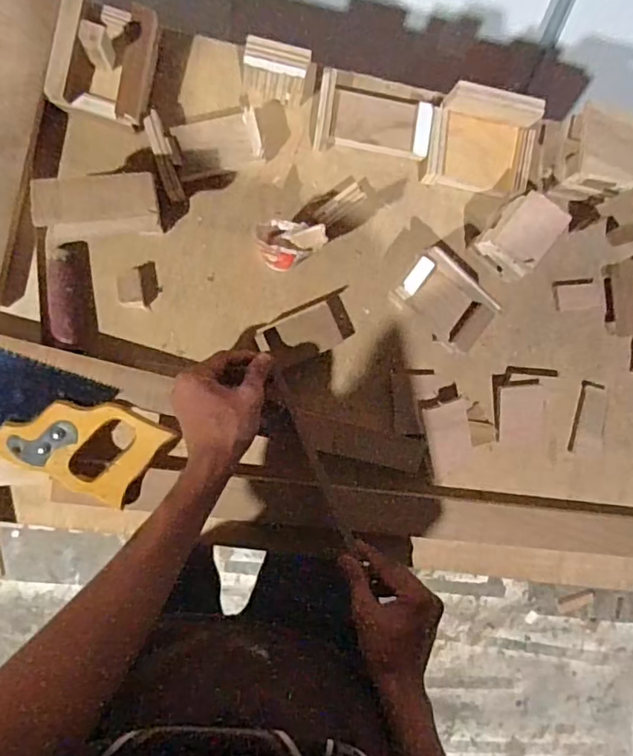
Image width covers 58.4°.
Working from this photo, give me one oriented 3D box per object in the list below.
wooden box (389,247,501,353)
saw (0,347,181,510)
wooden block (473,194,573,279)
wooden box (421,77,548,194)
[{"bbox_3d":[0.135,-0.082,0.606,0.103,0.050,0.062,43,84,-6],"label":"wooden box"},{"bbox_3d":[-0.345,0.004,0.533,0.410,0.036,0.104,25,86,-8],"label":"saw"},{"bbox_3d":[0.214,-0.151,0.606,0.062,0.061,0.075,37,85,-7],"label":"wooden block"},{"bbox_3d":[0.181,-0.257,0.613,0.116,0.039,0.098,8,89,-8],"label":"wooden box"}]

